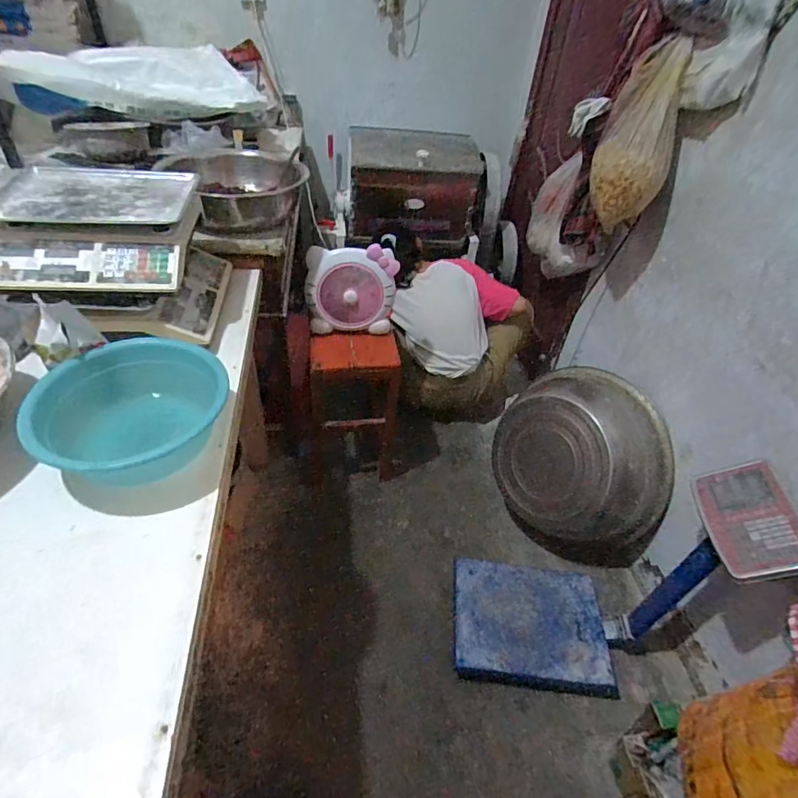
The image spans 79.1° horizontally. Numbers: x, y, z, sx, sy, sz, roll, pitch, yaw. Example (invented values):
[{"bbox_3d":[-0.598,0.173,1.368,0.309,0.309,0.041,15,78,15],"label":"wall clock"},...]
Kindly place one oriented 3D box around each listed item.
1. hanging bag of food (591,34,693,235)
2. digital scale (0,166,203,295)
[{"bbox_3d":[0.599,-0.642,1.199,0.178,0.413,0.124,13,16,8],"label":"hanging bag of food"},{"bbox_3d":[-0.581,-0.323,0.934,0.357,0.116,0.359,-5,43,-12],"label":"digital scale"}]

